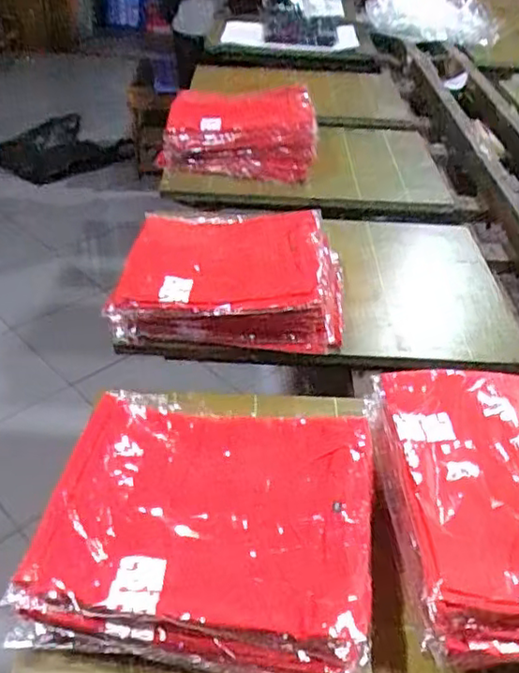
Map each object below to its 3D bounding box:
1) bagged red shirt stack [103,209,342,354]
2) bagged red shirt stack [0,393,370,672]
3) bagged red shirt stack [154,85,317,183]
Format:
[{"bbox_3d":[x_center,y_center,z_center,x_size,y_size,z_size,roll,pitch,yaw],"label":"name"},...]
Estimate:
[{"bbox_3d":[-0.038,-0.096,0.949,0.323,0.113,0.261,4,37,-1],"label":"bagged red shirt stack"},{"bbox_3d":[-0.049,0.178,0.613,0.289,0.088,0.268,7,37,3],"label":"bagged red shirt stack"},{"bbox_3d":[-0.048,-0.454,1.402,0.324,0.156,0.250,4,37,-1],"label":"bagged red shirt stack"}]

